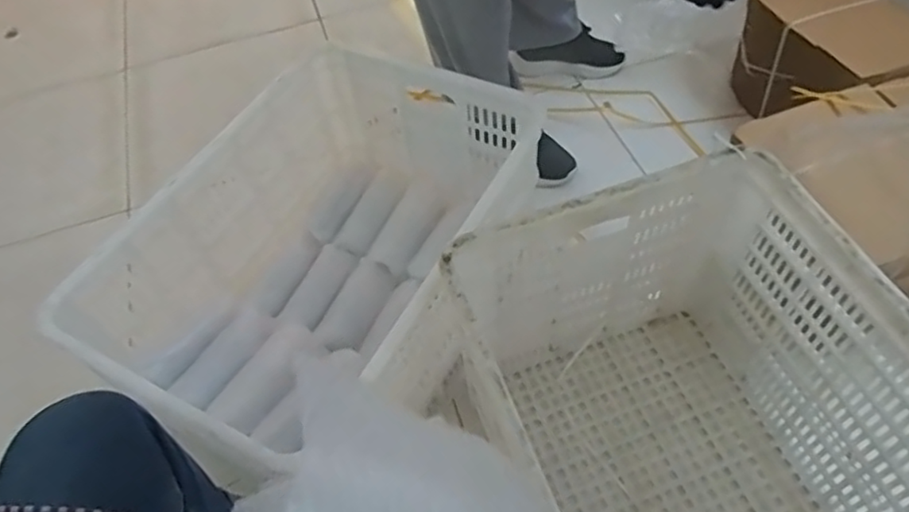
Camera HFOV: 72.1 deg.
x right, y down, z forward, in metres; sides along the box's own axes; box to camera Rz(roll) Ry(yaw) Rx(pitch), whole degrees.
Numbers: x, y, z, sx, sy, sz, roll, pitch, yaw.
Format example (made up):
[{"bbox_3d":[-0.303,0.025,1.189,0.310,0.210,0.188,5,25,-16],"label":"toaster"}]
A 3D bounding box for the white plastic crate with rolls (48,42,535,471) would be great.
[{"bbox_3d":[-0.170,-0.007,0.927,0.403,0.262,0.620,24,60,20],"label":"white plastic crate with rolls"}]

